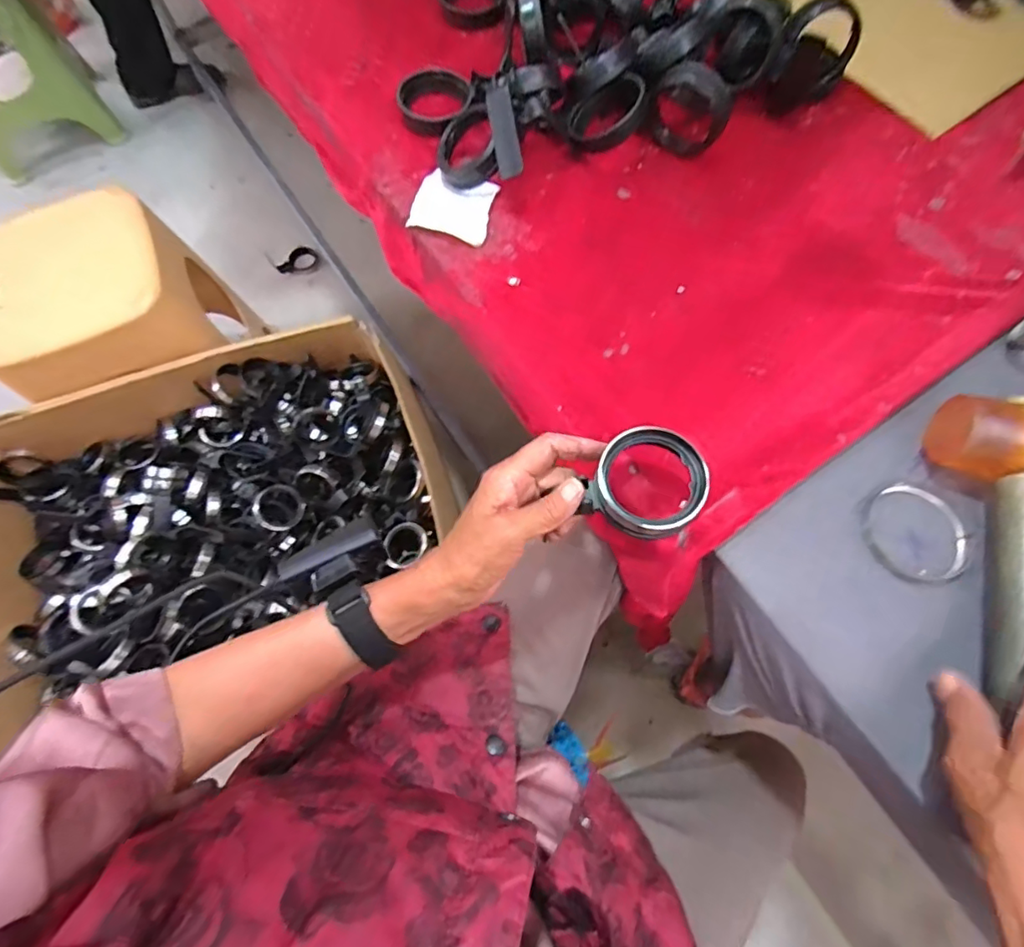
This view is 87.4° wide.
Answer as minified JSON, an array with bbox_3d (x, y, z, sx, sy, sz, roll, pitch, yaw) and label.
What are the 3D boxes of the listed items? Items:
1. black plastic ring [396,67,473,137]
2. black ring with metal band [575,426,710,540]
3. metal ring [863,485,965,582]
[{"bbox_3d":[-0.075,-0.364,0.523,0.069,0.025,0.069,0,70,1],"label":"black plastic ring"},{"bbox_3d":[0.091,0.008,0.358,0.073,0.019,0.075,18,95,11],"label":"black ring with metal band"},{"bbox_3d":[0.294,0.044,0.390,0.071,0.011,0.068,0,70,1],"label":"metal ring"}]

